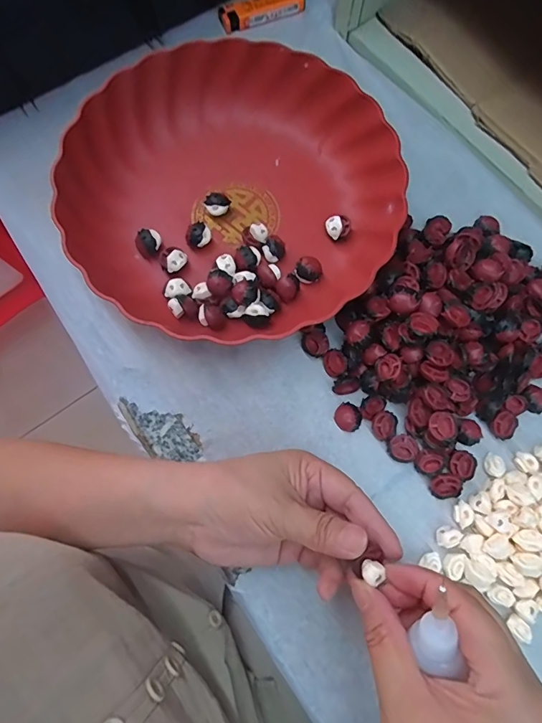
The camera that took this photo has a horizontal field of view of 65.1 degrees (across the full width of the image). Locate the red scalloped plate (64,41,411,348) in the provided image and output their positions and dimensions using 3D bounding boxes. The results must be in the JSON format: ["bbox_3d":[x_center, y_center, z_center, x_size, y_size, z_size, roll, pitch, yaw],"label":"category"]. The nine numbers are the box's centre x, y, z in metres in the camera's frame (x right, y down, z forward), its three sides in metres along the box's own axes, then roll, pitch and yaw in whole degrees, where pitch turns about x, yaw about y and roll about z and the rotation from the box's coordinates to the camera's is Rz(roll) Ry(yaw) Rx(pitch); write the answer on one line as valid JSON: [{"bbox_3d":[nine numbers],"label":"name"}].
[{"bbox_3d":[-0.029,-0.130,0.324,0.236,0.048,0.240,0,75,0],"label":"red scalloped plate"}]

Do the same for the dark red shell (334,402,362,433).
[{"bbox_3d":[0.055,0.040,0.300,0.018,0.009,0.020,-42,79,-11],"label":"dark red shell"}]

